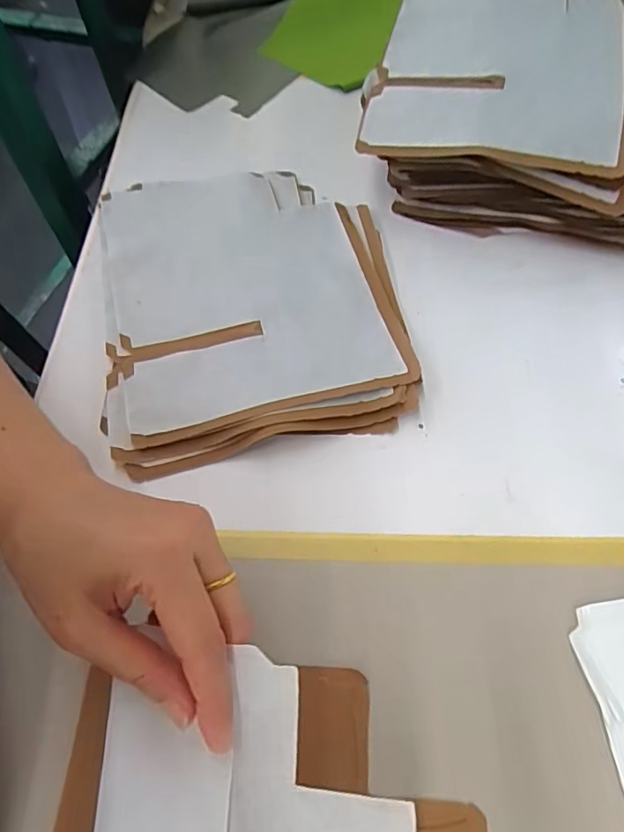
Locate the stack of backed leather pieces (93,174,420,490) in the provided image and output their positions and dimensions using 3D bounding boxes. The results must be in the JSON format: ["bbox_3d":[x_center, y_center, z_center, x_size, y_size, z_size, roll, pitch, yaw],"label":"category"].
[{"bbox_3d":[-0.046,-0.093,0.392,0.205,0.013,0.257,-10,61,-5],"label":"stack of backed leather pieces"}]

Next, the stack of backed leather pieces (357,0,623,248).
[{"bbox_3d":[0.184,-0.280,0.455,0.246,0.076,0.283,12,61,10],"label":"stack of backed leather pieces"}]

